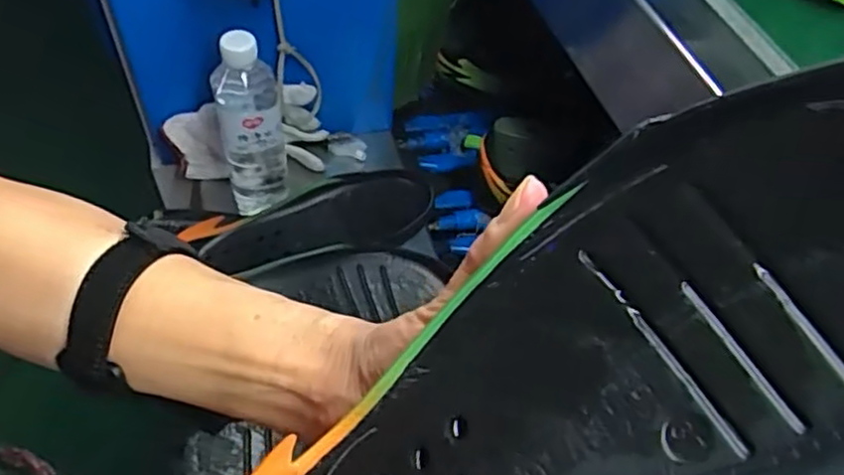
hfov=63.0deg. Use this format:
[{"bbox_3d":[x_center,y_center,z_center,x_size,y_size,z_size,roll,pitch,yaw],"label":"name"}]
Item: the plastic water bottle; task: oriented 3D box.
[{"bbox_3d":[-0.173,-0.112,0.690,0.065,0.194,0.054,-10,52,-12],"label":"plastic water bottle"}]

